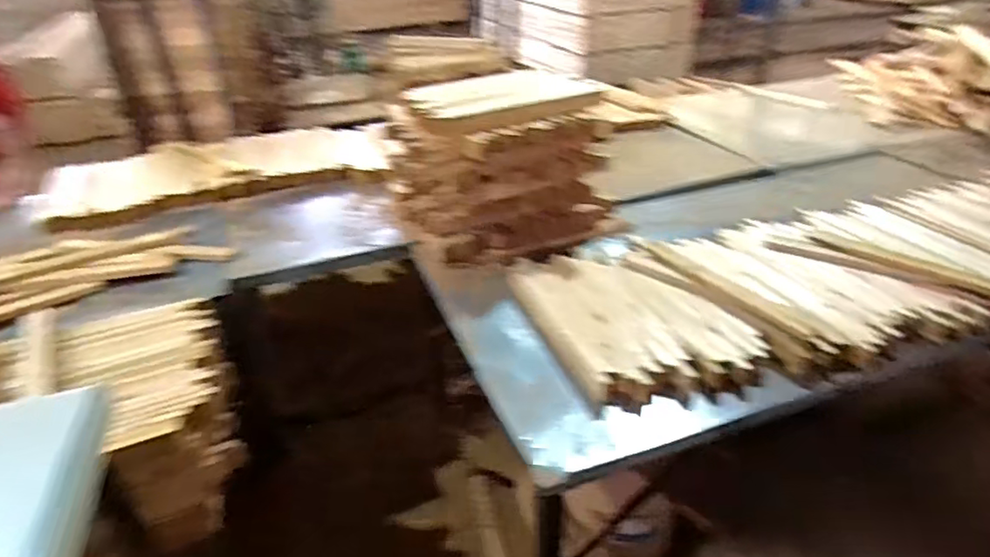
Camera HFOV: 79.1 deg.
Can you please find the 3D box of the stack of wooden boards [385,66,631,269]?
[{"bbox_3d":[0.021,-0.337,1.700,0.591,0.445,0.350,-9,33,-13],"label":"stack of wooden boards"}]

